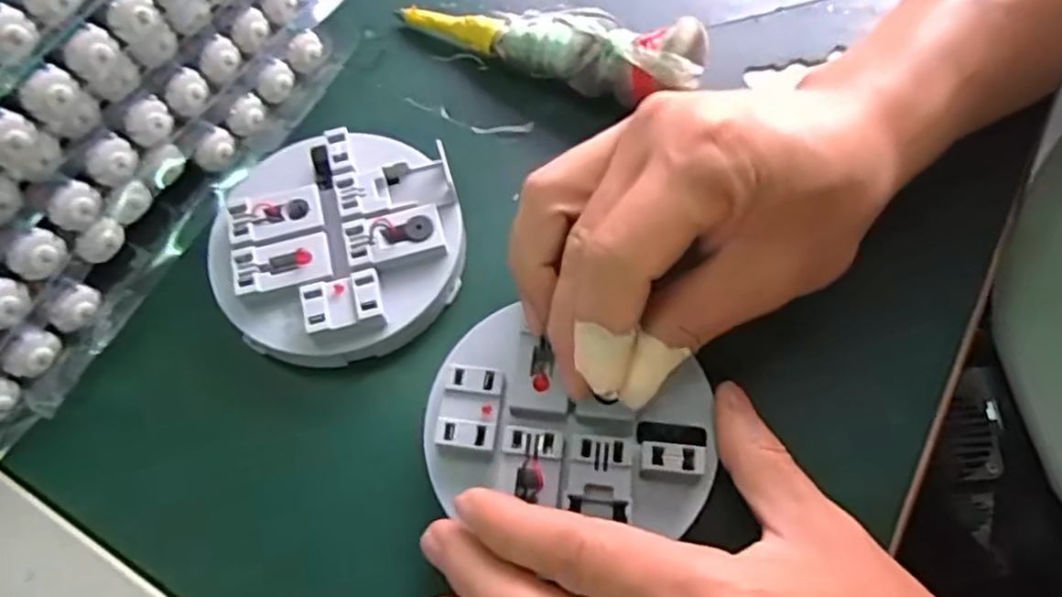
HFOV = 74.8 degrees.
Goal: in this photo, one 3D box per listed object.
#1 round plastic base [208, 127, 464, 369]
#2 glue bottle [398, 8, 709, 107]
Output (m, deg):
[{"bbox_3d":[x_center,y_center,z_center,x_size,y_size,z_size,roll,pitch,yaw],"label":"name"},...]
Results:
[{"bbox_3d":[-0.079,-0.022,0.288,0.098,0.023,0.103,-1,66,2],"label":"round plastic base"},{"bbox_3d":[0.008,-0.120,0.324,0.149,0.024,0.030,18,67,24],"label":"glue bottle"}]

